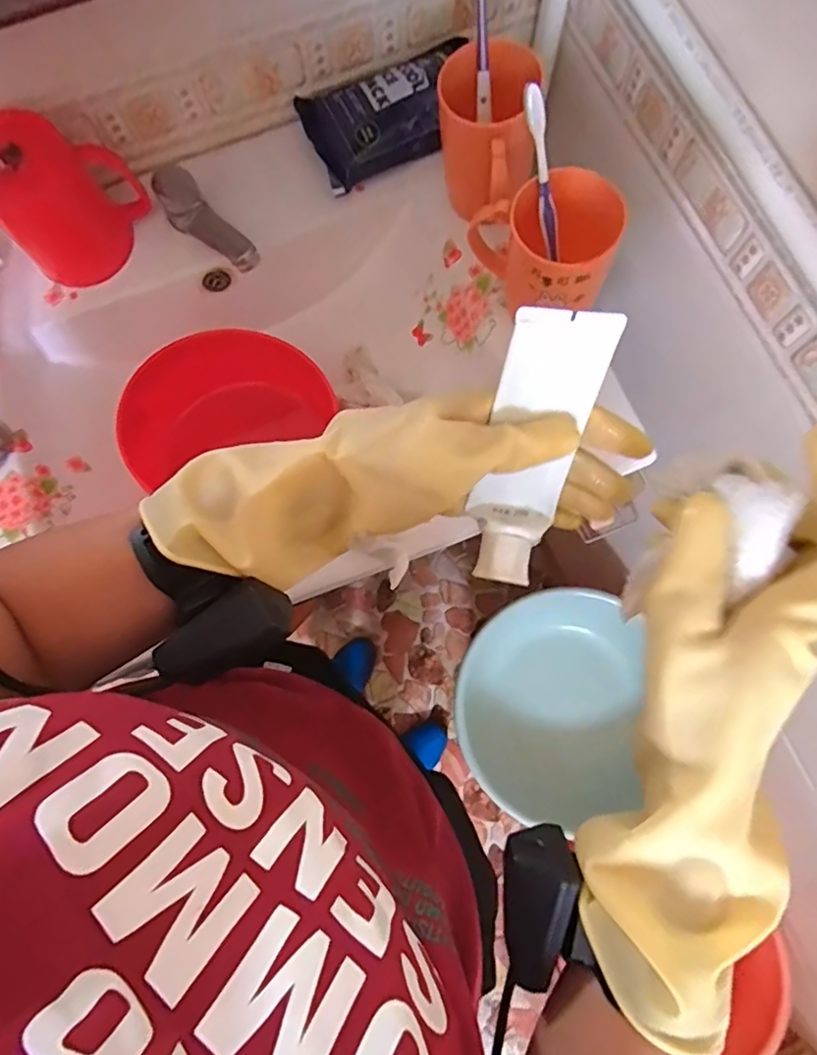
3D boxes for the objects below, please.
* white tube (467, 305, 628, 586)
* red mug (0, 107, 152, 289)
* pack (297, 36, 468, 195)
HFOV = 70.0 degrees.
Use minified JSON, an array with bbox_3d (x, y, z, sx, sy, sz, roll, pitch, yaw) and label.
[{"bbox_3d":[0.066,-0.035,0.311,0.050,0.152,0.038,12,35,4],"label":"white tube"},{"bbox_3d":[-0.299,-0.289,0.508,0.118,0.112,0.074,-38,79,-7],"label":"red mug"},{"bbox_3d":[-0.015,-0.398,0.555,0.162,0.033,0.101,-24,77,-4],"label":"pack"}]

